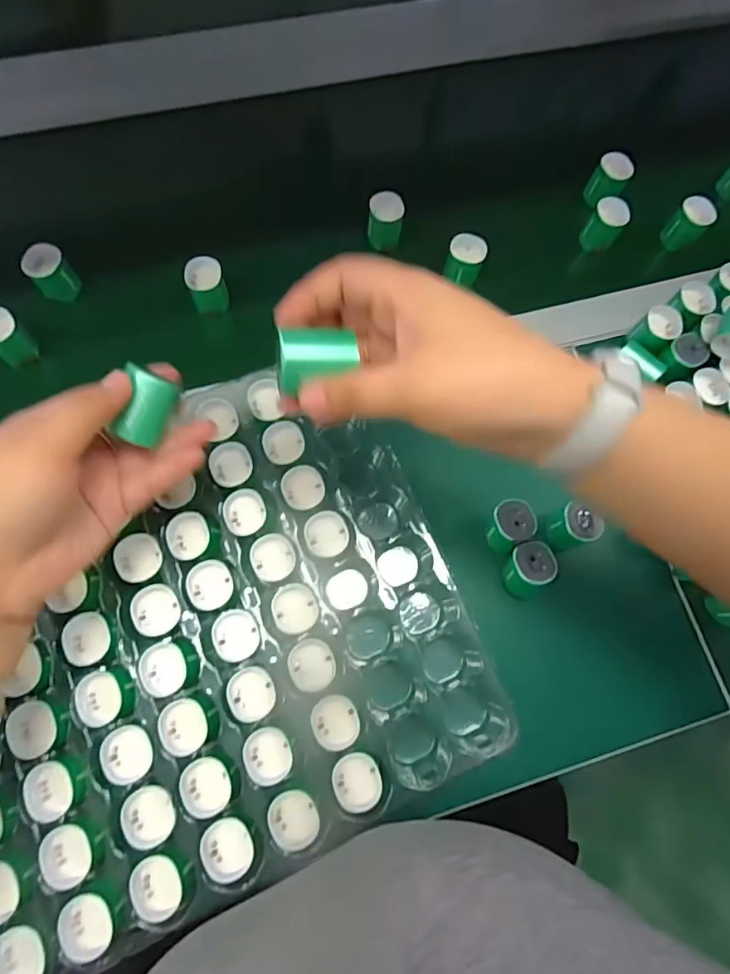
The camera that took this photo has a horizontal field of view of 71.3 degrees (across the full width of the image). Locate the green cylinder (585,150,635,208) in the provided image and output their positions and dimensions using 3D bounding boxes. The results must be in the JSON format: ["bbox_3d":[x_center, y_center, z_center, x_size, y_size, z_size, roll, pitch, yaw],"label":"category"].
[{"bbox_3d":[0.228,-0.286,0.476,0.031,0.036,0.029,1,74,-4],"label":"green cylinder"}]

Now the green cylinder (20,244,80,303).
[{"bbox_3d":[-0.254,-0.173,0.414,0.030,0.034,0.028,-34,79,-12],"label":"green cylinder"}]

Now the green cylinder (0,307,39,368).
[{"bbox_3d":[-0.279,-0.117,0.396,0.027,0.036,0.029,39,75,7],"label":"green cylinder"}]

